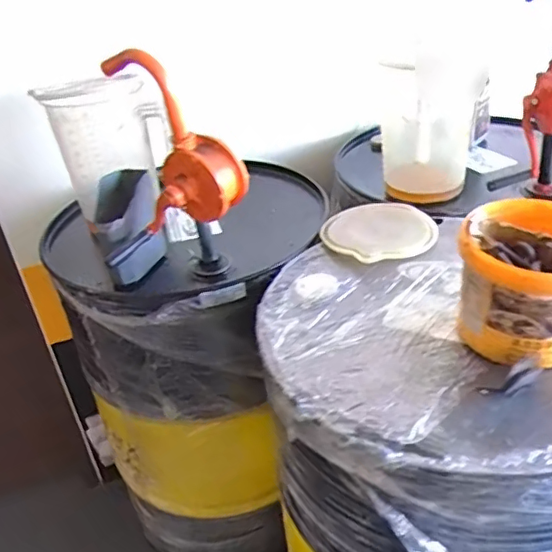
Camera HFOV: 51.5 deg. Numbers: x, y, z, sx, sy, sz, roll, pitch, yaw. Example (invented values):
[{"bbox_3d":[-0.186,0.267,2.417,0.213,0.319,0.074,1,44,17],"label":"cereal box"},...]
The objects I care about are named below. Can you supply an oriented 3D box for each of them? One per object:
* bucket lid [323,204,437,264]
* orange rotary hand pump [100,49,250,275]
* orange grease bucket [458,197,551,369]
[{"bbox_3d":[0.180,-0.080,1.004,0.189,0.026,0.189,-5,31,3],"label":"bucket lid"},{"bbox_3d":[-0.130,-0.150,0.849,0.123,0.340,0.162,-22,34,-23],"label":"orange rotary hand pump"},{"bbox_3d":[0.328,0.006,0.730,0.167,0.149,0.166,8,35,24],"label":"orange grease bucket"}]

